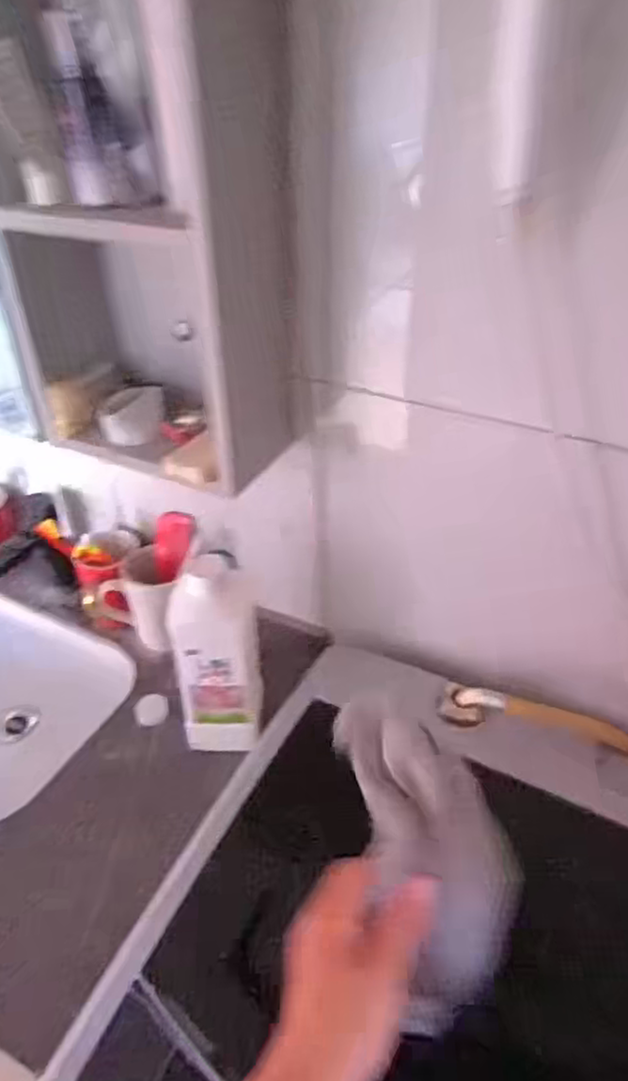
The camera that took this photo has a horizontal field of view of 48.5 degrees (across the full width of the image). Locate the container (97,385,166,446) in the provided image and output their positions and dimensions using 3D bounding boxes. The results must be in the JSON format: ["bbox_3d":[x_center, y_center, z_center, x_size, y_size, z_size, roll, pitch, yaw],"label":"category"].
[{"bbox_3d":[-0.182,-0.128,0.702,0.061,0.043,0.048,-7,38,-8],"label":"container"}]

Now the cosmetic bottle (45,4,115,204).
[{"bbox_3d":[-0.184,-0.329,0.538,0.026,0.124,0.032,-15,40,-17],"label":"cosmetic bottle"}]

